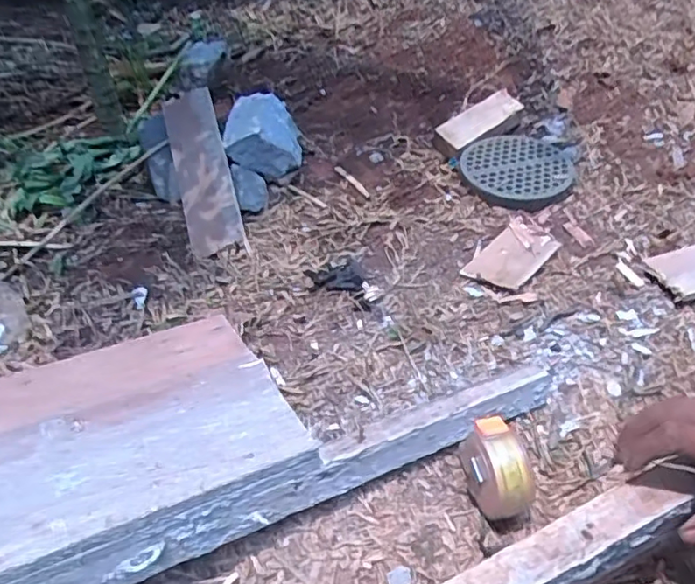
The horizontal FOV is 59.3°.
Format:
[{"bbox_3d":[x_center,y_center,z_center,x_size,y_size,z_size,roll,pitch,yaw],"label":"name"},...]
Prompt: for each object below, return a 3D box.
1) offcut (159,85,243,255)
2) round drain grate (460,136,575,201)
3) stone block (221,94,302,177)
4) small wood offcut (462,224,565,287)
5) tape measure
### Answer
[{"bbox_3d":[-0.212,-0.181,0.878,0.078,0.015,0.284,-21,64,6],"label":"offcut"},{"bbox_3d":[0.260,-0.193,0.934,0.163,0.018,0.160,-1,44,1],"label":"round drain grate"},{"bbox_3d":[-0.127,-0.236,0.919,0.114,0.102,0.096,-7,45,-7],"label":"stone block"},{"bbox_3d":[0.211,-0.046,0.786,0.075,0.011,0.116,31,53,28],"label":"small wood offcut"},{"bbox_3d":[0.129,0.158,0.543,0.043,0.071,0.080,-7,45,-6],"label":"tape measure"}]

